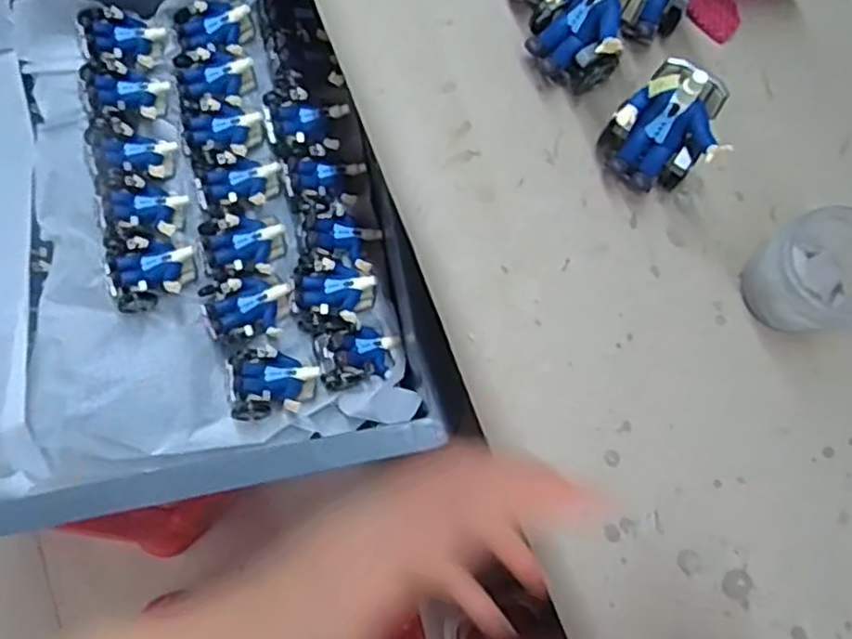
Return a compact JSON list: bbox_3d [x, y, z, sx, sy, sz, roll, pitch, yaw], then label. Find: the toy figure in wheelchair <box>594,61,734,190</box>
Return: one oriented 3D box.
[{"bbox_3d":[0.119,-0.092,0.341,0.051,0.057,0.045,43,79,8],"label":"toy figure in wheelchair"}]

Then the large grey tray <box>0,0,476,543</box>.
[{"bbox_3d":[-0.312,-0.053,0.492,0.578,0.086,0.401,-10,77,-4],"label":"large grey tray"}]

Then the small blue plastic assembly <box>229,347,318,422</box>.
[{"bbox_3d":[-0.109,0.044,0.493,0.059,0.026,0.050,-8,77,-4],"label":"small blue plastic assembly"}]

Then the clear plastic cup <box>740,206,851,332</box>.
[{"bbox_3d":[0.188,-0.021,0.332,0.051,0.044,0.055,0,77,-2],"label":"clear plastic cup"}]

